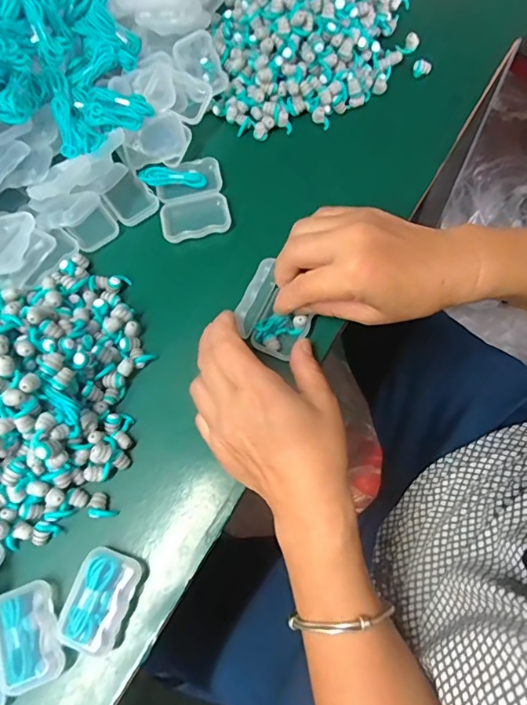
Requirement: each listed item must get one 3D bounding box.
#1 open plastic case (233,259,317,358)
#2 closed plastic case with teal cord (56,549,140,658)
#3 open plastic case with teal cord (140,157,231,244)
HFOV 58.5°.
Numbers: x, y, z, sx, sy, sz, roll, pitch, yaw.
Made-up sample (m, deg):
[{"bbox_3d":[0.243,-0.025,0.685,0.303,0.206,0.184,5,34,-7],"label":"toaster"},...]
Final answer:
[{"bbox_3d":[0.009,-0.027,0.334,0.048,0.044,0.052,33,76,10],"label":"open plastic case"},{"bbox_3d":[-0.100,0.150,0.286,0.037,0.013,0.054,18,72,11],"label":"closed plastic case with teal cord"},{"bbox_3d":[-0.061,-0.128,0.395,0.061,0.014,0.076,-18,69,-2],"label":"open plastic case with teal cord"}]

